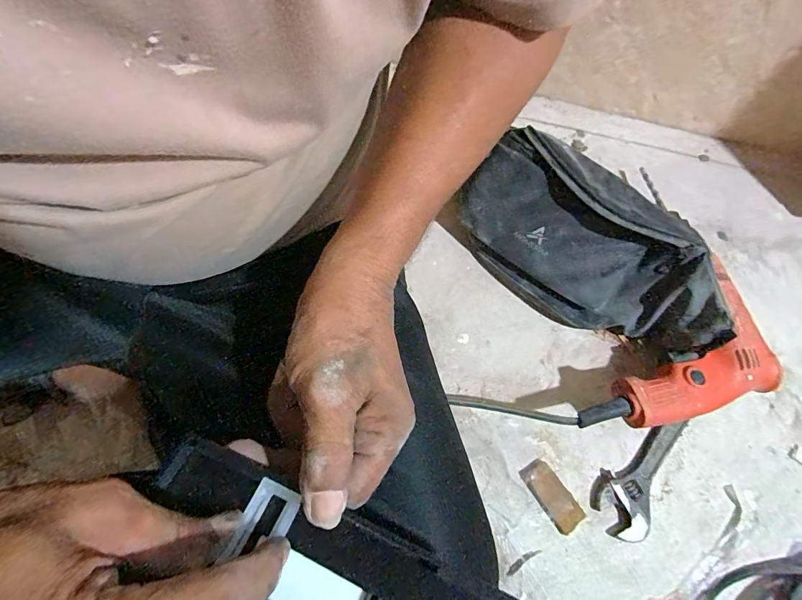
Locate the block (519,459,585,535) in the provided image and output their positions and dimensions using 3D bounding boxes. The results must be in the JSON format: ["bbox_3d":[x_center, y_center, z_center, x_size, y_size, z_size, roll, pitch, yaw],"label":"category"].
[{"bbox_3d":[0.146,0.188,0.403,0.030,0.010,0.064,-31,71,-12],"label":"block"}]

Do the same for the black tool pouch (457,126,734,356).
[{"bbox_3d":[0.198,-0.052,0.453,0.285,0.108,0.122,38,72,14],"label":"black tool pouch"}]

